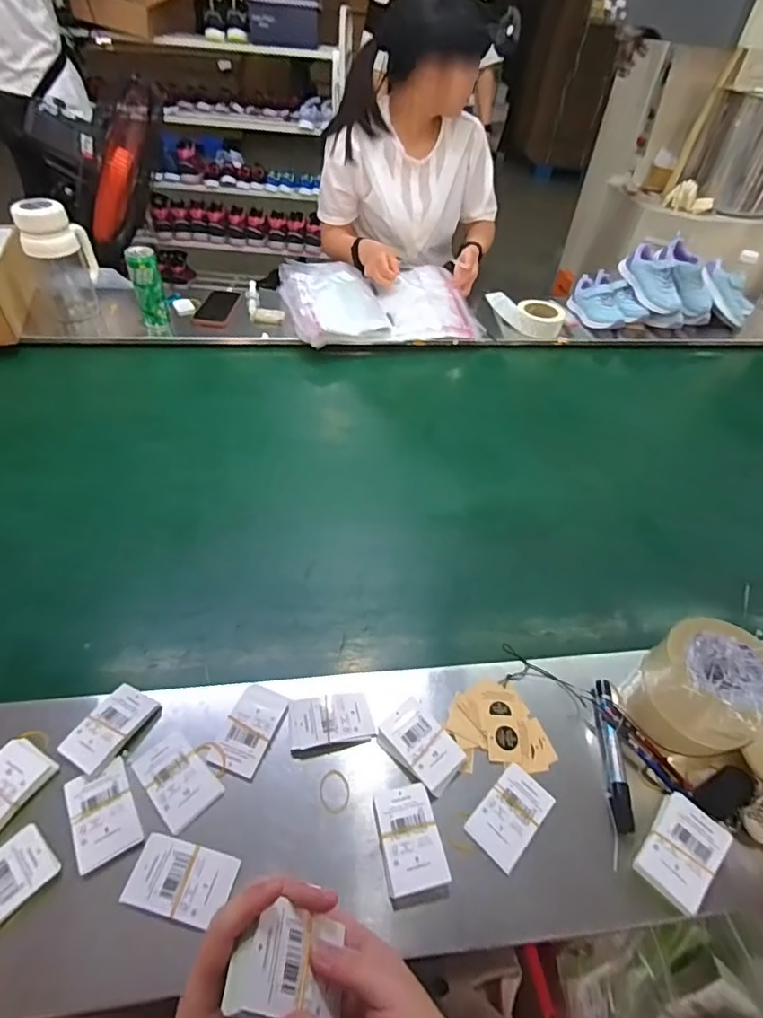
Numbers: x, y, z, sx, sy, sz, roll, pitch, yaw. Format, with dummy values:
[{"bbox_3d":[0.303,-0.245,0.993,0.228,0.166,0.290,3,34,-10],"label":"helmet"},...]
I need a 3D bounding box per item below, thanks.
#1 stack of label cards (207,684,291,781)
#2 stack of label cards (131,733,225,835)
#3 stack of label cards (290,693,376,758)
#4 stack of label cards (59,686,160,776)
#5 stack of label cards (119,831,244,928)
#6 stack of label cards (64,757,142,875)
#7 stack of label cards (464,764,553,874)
[{"bbox_3d":[-0.130,0.219,0.504,0.050,0.004,0.083,17,46,13],"label":"stack of label cards"},{"bbox_3d":[-0.191,0.251,0.470,0.083,0.005,0.050,36,53,28],"label":"stack of label cards"},{"bbox_3d":[-0.051,0.215,0.512,0.081,0.007,0.052,-5,46,-9],"label":"stack of label cards"},{"bbox_3d":[-0.263,0.213,0.492,0.051,0.011,0.080,24,48,19],"label":"stack of label cards"},{"bbox_3d":[-0.165,0.308,0.419,0.082,0.009,0.049,12,45,8],"label":"stack of label cards"},{"bbox_3d":[-0.245,0.268,0.445,0.048,0.009,0.078,-22,50,-24],"label":"stack of label cards"},{"bbox_3d":[0.119,0.282,0.466,0.050,0.006,0.079,35,53,28],"label":"stack of label cards"}]

